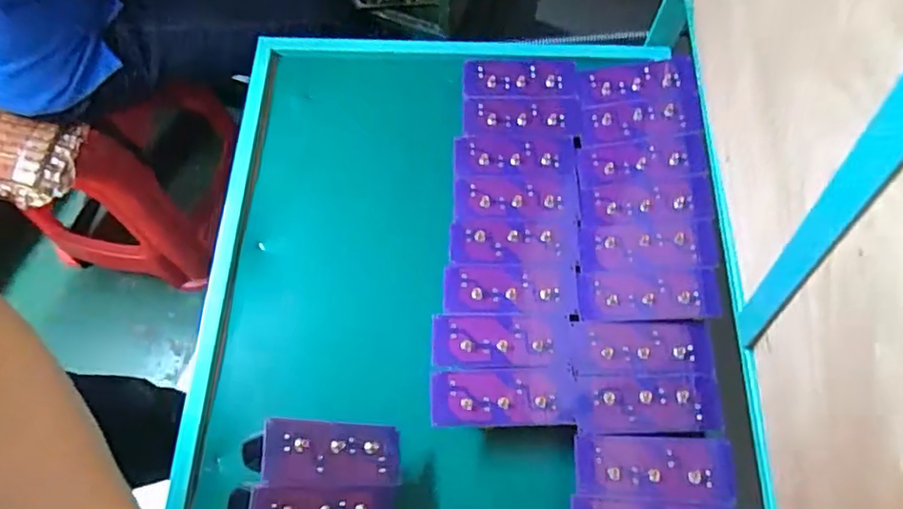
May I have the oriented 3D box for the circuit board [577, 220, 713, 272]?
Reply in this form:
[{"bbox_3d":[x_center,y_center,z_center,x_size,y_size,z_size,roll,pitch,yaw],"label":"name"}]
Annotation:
[{"bbox_3d":[0.205,-0.011,0.637,0.135,0.011,0.054,1,67,0],"label":"circuit board"}]

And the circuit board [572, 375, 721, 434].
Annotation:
[{"bbox_3d":[0.188,0.143,0.581,0.134,0.007,0.052,1,67,0],"label":"circuit board"}]

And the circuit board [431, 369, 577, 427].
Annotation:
[{"bbox_3d":[0.050,0.137,0.582,0.136,0.006,0.053,0,67,-1],"label":"circuit board"}]

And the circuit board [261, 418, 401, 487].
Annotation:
[{"bbox_3d":[-0.102,0.178,0.539,0.130,0.011,0.053,16,61,-35],"label":"circuit board"}]

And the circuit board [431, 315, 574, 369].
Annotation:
[{"bbox_3d":[0.051,0.086,0.605,0.140,0.005,0.054,-1,67,-1],"label":"circuit board"}]

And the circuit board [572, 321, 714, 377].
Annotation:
[{"bbox_3d":[0.188,0.093,0.602,0.130,0.009,0.053,2,67,0],"label":"circuit board"}]

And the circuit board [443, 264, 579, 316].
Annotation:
[{"bbox_3d":[0.061,0.037,0.628,0.136,0.005,0.055,2,67,0],"label":"circuit board"}]

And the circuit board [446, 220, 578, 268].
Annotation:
[{"bbox_3d":[0.066,-0.012,0.652,0.134,0.007,0.053,3,67,1],"label":"circuit board"}]

